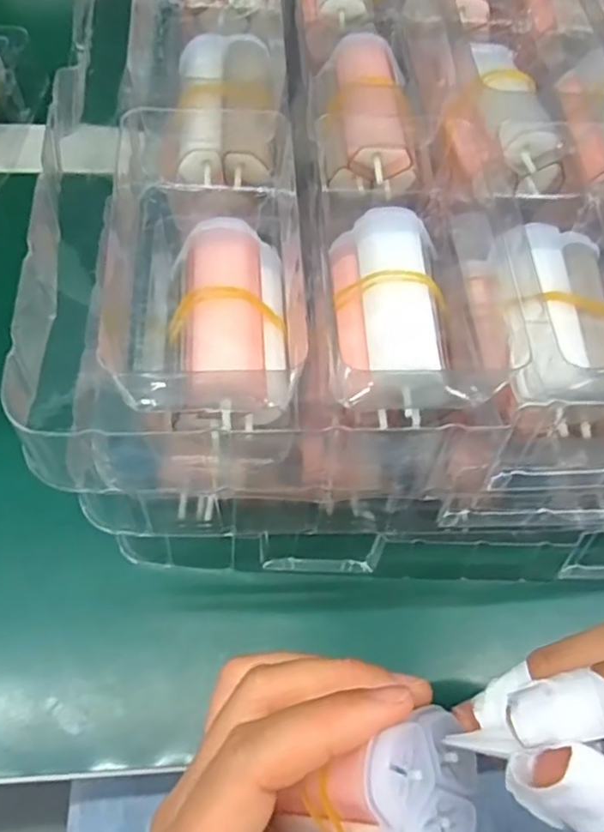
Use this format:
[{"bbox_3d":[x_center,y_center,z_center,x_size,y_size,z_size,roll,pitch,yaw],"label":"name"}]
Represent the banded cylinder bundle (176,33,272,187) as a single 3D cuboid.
[{"bbox_3d":[-0.028,-0.115,0.235,0.033,0.017,0.059,1,62,-4],"label":"banded cylinder bundle"}]

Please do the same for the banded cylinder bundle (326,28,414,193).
[{"bbox_3d":[0.025,-0.117,0.245,0.024,0.029,0.065,-4,63,-6],"label":"banded cylinder bundle"}]

